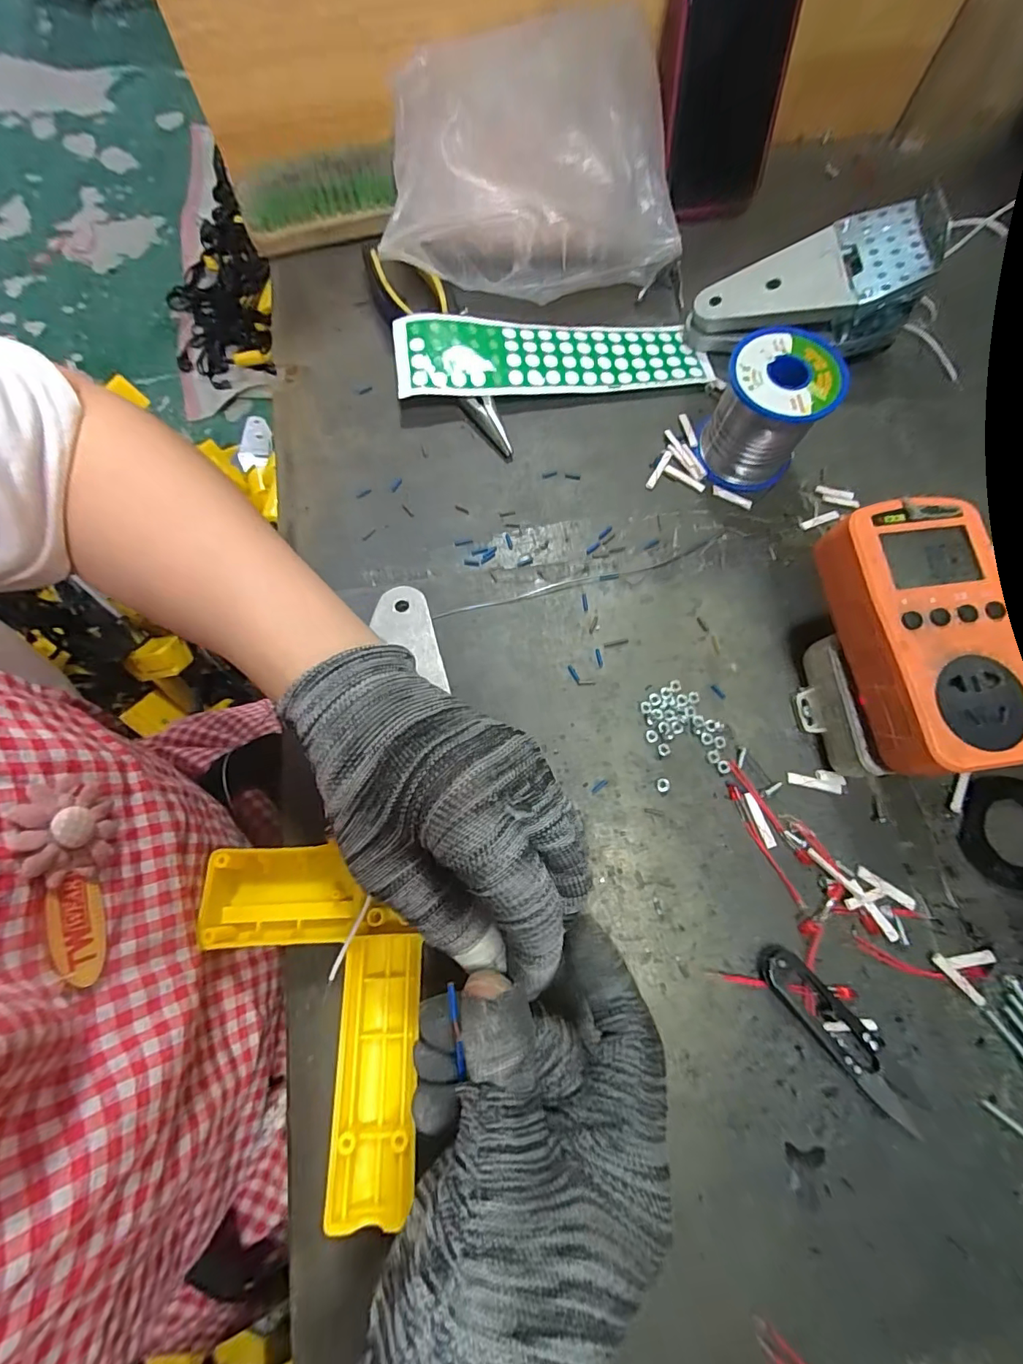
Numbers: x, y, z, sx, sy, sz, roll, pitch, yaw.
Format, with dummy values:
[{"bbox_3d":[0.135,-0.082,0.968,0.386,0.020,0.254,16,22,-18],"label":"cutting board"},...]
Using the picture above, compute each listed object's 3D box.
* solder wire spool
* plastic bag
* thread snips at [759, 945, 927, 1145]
[{"bbox_3d":[0.157,-0.167,0.314,0.062,0.065,0.058,0,73,-1],"label":"solder wire spool"},{"bbox_3d":[0.009,-0.356,0.353,0.200,0.091,0.135,-7,73,-3],"label":"plastic bag"},{"bbox_3d":[0.159,0.169,0.239,0.021,0.011,0.091,-41,78,-12],"label":"thread snips"}]

